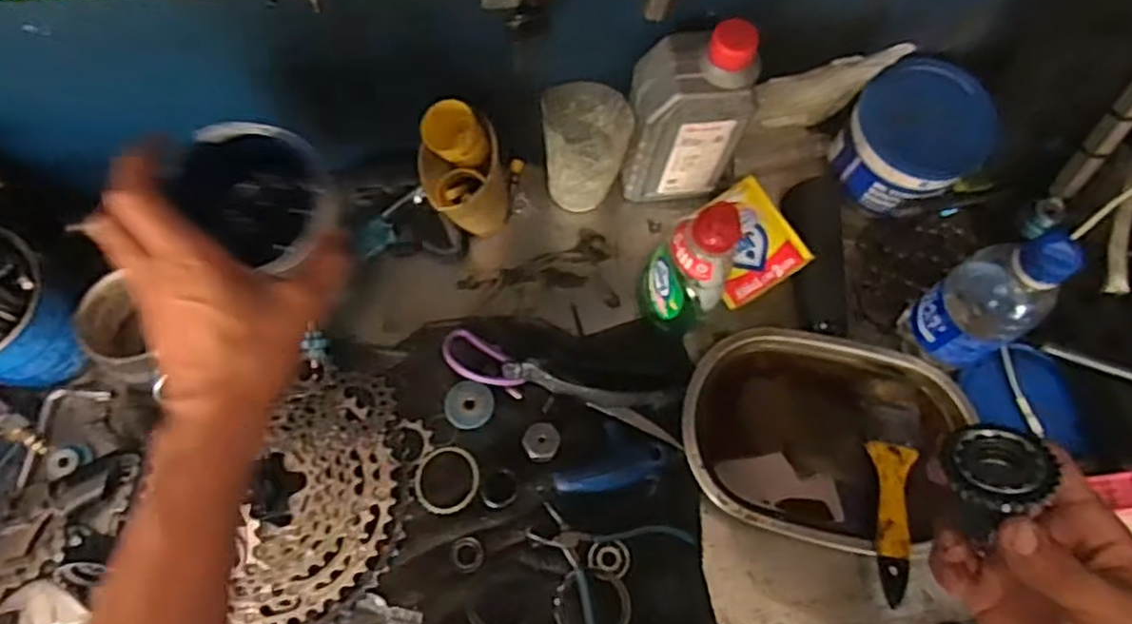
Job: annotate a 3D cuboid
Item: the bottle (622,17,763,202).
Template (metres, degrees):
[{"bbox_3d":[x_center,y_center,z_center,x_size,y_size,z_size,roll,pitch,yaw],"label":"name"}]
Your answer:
[{"bbox_3d":[0.092,-0.146,0.547,0.088,0.169,0.056,0,70,-1],"label":"bottle"}]

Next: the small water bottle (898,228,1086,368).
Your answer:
[{"bbox_3d":[0.296,-0.006,0.511,0.050,0.152,0.061,-34,75,-12],"label":"small water bottle"}]

